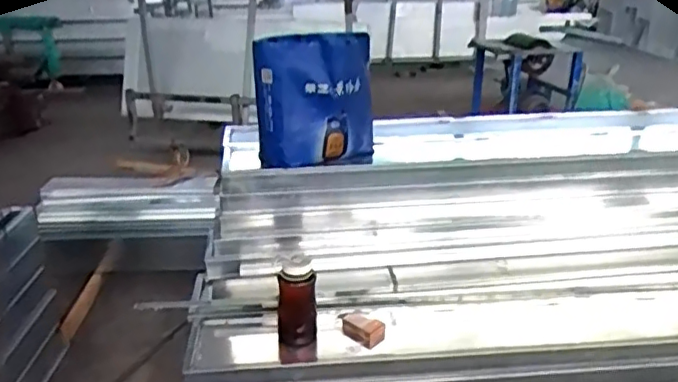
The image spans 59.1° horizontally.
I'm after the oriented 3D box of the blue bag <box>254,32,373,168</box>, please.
[{"bbox_3d":[-0.060,-0.230,1.557,0.309,0.318,0.155,1,17,-6],"label":"blue bag"}]

